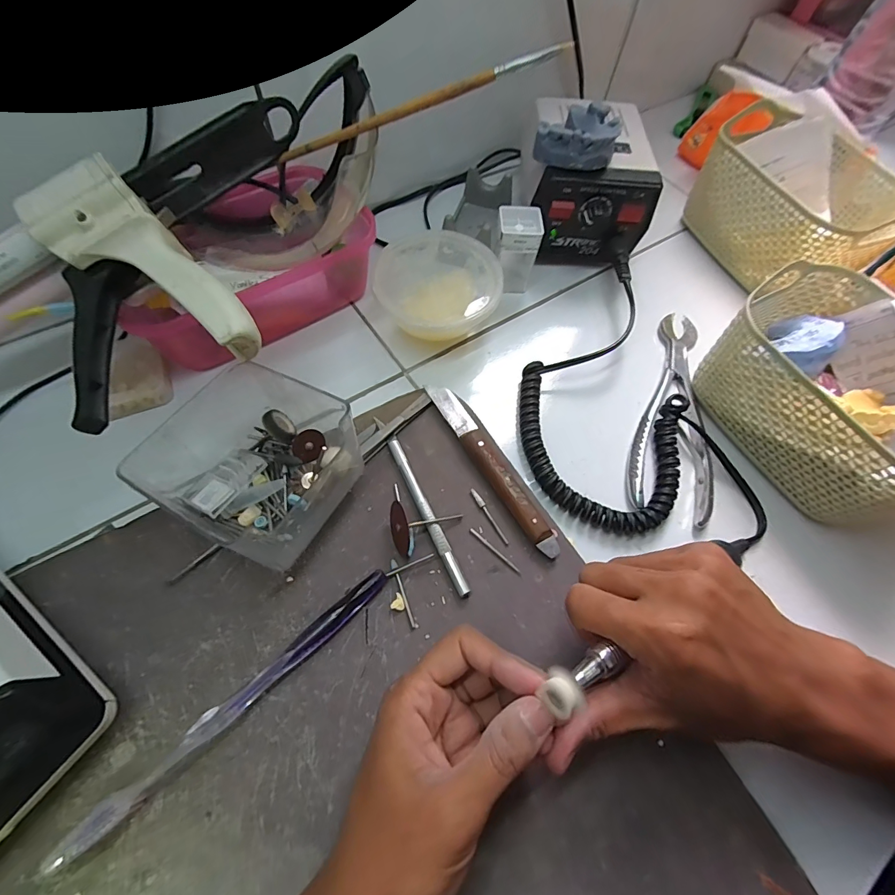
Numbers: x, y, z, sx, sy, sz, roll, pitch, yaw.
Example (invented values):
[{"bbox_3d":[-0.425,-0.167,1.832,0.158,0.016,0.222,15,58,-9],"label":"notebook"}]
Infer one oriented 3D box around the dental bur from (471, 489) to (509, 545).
[{"bbox_3d":[0.029,0.046,0.282,0.005,0.004,0.044,-28,69,-16],"label":"dental bur"}]

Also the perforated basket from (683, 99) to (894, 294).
[{"bbox_3d":[0.328,-0.226,0.392,0.130,0.095,0.158,-19,66,-12],"label":"perforated basket"}]

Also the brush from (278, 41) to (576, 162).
[{"bbox_3d":[-0.024,-0.214,0.262,0.194,0.007,0.010,-6,62,19],"label":"brush"}]

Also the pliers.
[{"bbox_3d":[0.182,-0.036,0.329,0.049,0.012,0.193,16,64,5],"label":"pliers"}]

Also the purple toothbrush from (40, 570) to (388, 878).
[{"bbox_3d":[-0.108,0.133,0.222,0.185,0.020,0.013,-39,72,-20],"label":"purple toothbrush"}]

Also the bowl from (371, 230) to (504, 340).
[{"bbox_3d":[-0.010,-0.135,0.351,0.099,0.042,0.097,1,63,-3],"label":"bowl"}]

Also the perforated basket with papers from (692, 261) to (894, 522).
[{"bbox_3d":[0.271,-0.035,0.290,0.116,0.090,0.169,-23,67,-14],"label":"perforated basket with papers"}]

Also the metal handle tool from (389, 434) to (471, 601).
[{"bbox_3d":[-0.014,0.044,0.280,0.008,0.007,0.117,-22,67,-14],"label":"metal handle tool"}]

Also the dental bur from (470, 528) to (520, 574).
[{"bbox_3d":[0.031,0.067,0.272,0.041,0.004,0.004,40,68,15],"label":"dental bur"}]

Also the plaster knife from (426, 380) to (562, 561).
[{"bbox_3d":[0.030,0.010,0.295,0.020,0.014,0.150,-27,68,-16],"label":"plaster knife"}]

